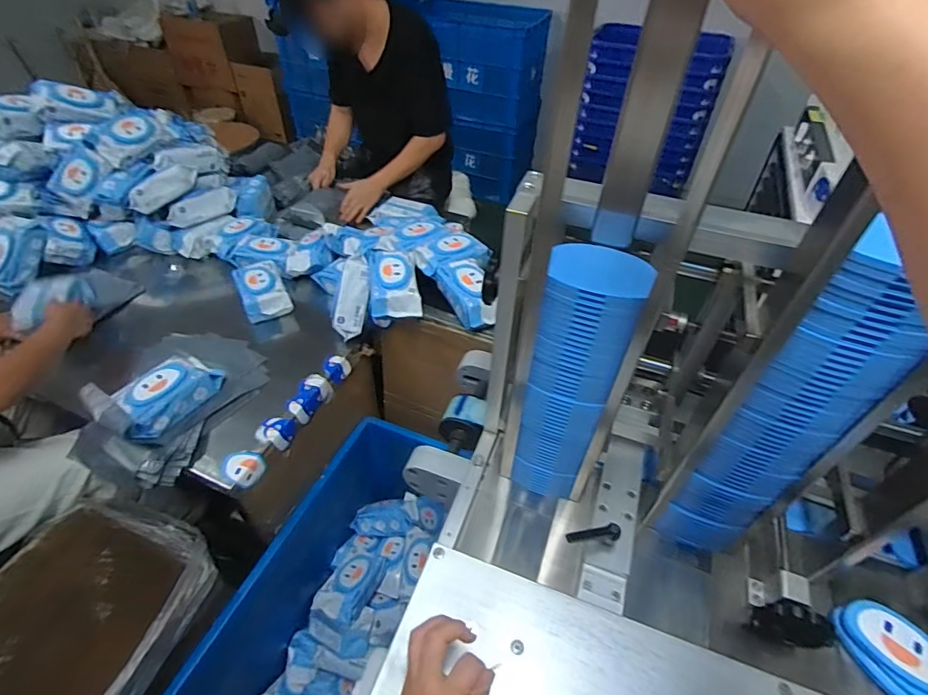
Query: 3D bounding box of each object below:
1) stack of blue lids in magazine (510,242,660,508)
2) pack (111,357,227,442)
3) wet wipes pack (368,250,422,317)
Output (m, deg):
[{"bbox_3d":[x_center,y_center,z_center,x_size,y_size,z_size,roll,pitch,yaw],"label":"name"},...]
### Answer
[{"bbox_3d":[0.121,0.044,0.542,0.088,0.362,0.072,20,47,17],"label":"stack of blue lids in magazine"},{"bbox_3d":[-0.588,0.096,0.937,0.109,0.080,0.202,17,47,14],"label":"pack"},{"bbox_3d":[-0.160,-0.157,1.076,0.104,0.069,0.203,-5,45,-8],"label":"wet wipes pack"}]

